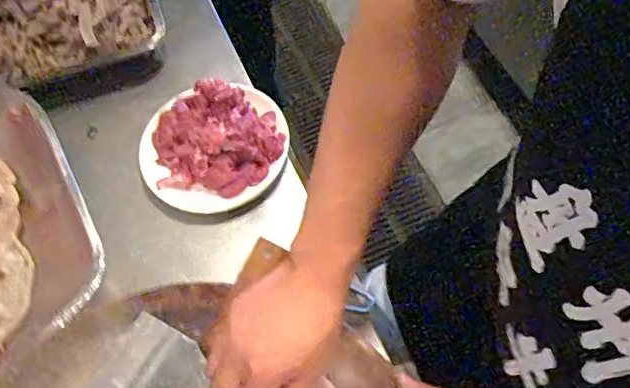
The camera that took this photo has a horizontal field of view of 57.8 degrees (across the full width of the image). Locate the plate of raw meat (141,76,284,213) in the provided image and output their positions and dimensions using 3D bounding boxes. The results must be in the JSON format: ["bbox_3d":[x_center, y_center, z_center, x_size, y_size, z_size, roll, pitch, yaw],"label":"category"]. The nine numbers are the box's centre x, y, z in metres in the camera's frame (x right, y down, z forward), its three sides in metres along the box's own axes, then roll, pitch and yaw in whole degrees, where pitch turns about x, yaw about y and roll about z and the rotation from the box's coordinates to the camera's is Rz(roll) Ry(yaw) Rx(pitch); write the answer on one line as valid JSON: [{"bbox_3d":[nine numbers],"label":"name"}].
[{"bbox_3d":[-0.113,-0.054,0.630,0.159,0.057,0.147,-1,62,3],"label":"plate of raw meat"}]

